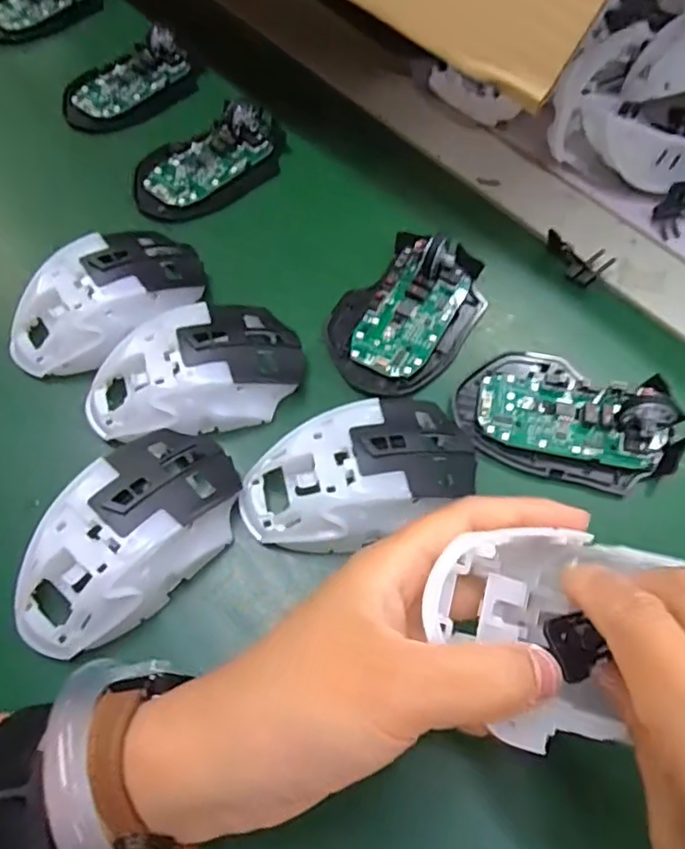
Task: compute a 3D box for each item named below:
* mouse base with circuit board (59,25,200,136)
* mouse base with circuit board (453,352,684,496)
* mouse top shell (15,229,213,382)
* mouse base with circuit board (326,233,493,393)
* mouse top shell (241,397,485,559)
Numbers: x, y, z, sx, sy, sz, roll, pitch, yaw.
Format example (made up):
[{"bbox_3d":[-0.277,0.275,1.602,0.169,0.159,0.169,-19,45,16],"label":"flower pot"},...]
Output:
[{"bbox_3d":[-0.156,-0.257,0.442,0.105,0.025,0.050,-38,63,-16],"label":"mouse base with circuit board"},{"bbox_3d":[0.119,-0.008,0.311,0.111,0.020,0.069,13,62,13],"label":"mouse base with circuit board"},{"bbox_3d":[-0.128,-0.070,0.331,0.114,0.036,0.064,-39,64,-16],"label":"mouse top shell"},{"bbox_3d":[0.038,-0.070,0.339,0.073,0.025,0.110,26,65,19],"label":"mouse base with circuit board"},{"bbox_3d":[0.010,0.024,0.282,0.111,0.031,0.063,-26,60,-9],"label":"mouse top shell"}]

